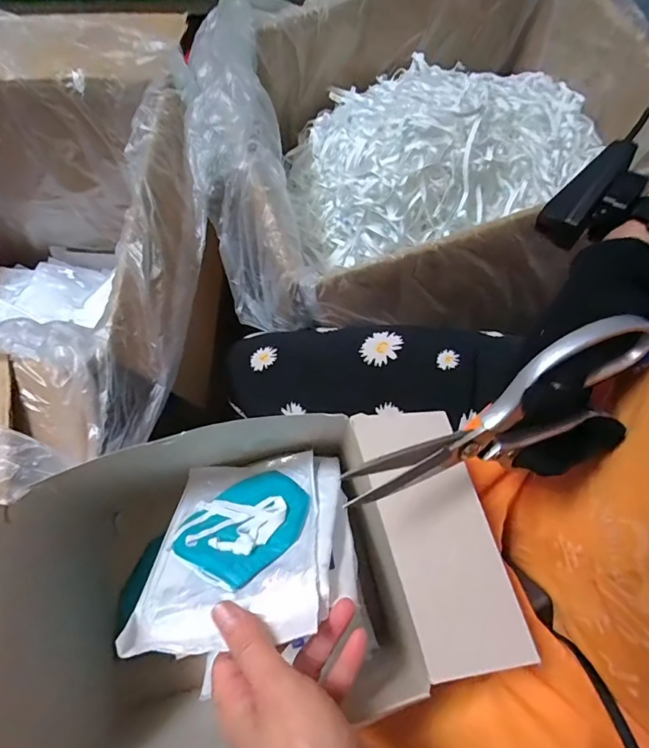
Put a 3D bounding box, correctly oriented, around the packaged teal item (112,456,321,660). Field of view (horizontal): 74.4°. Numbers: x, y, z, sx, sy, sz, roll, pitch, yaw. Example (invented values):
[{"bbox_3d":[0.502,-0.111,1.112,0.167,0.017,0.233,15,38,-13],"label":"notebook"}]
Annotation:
[{"bbox_3d":[-0.071,0.126,0.342,0.126,0.186,0.013,-12,112,2],"label":"packaged teal item"}]

